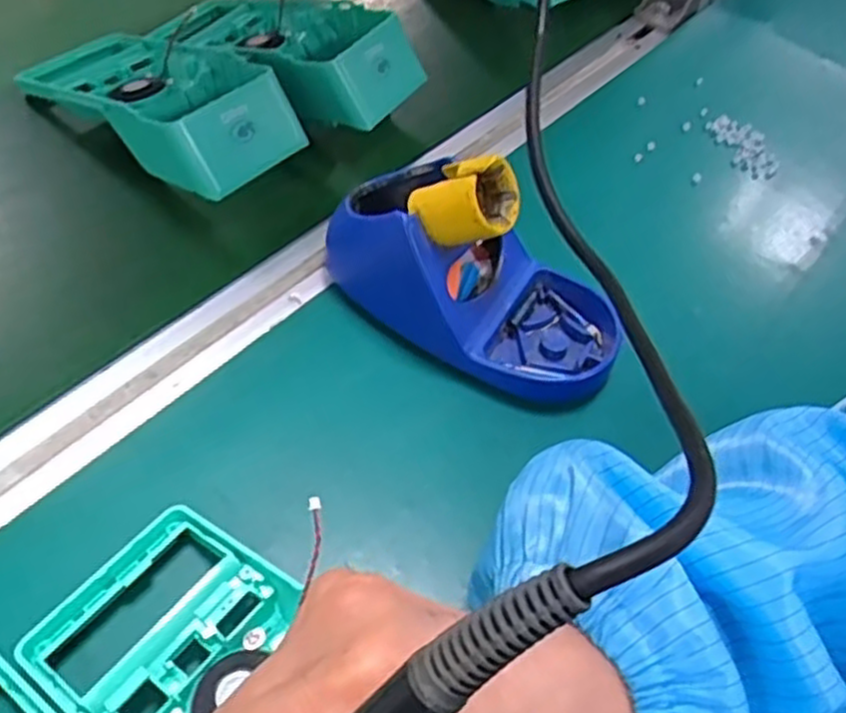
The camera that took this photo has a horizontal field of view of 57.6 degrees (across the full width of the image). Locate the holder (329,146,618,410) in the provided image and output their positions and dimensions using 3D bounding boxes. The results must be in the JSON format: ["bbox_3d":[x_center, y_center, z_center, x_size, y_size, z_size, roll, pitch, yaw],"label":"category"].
[{"bbox_3d":[0.027,-0.046,0.373,0.151,0.090,0.072,21,53,10],"label":"holder"}]

